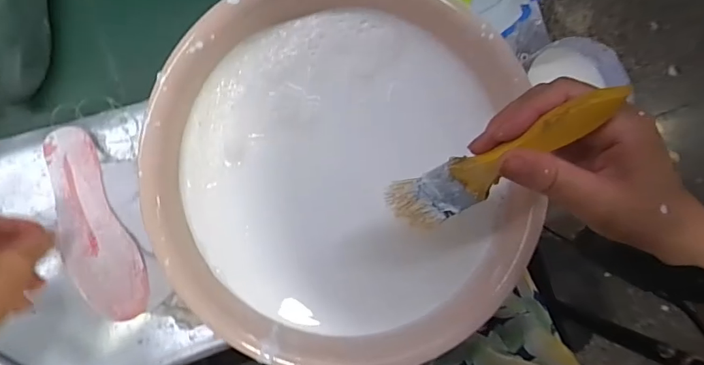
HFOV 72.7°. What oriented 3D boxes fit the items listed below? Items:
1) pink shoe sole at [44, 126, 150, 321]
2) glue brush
[{"bbox_3d":[-0.239,0.041,0.437,0.062,0.008,0.178,-23,92,-8],"label":"pink shoe sole"},{"bbox_3d":[0.084,-0.011,0.281,0.036,0.152,0.013,54,42,-4],"label":"glue brush"}]

